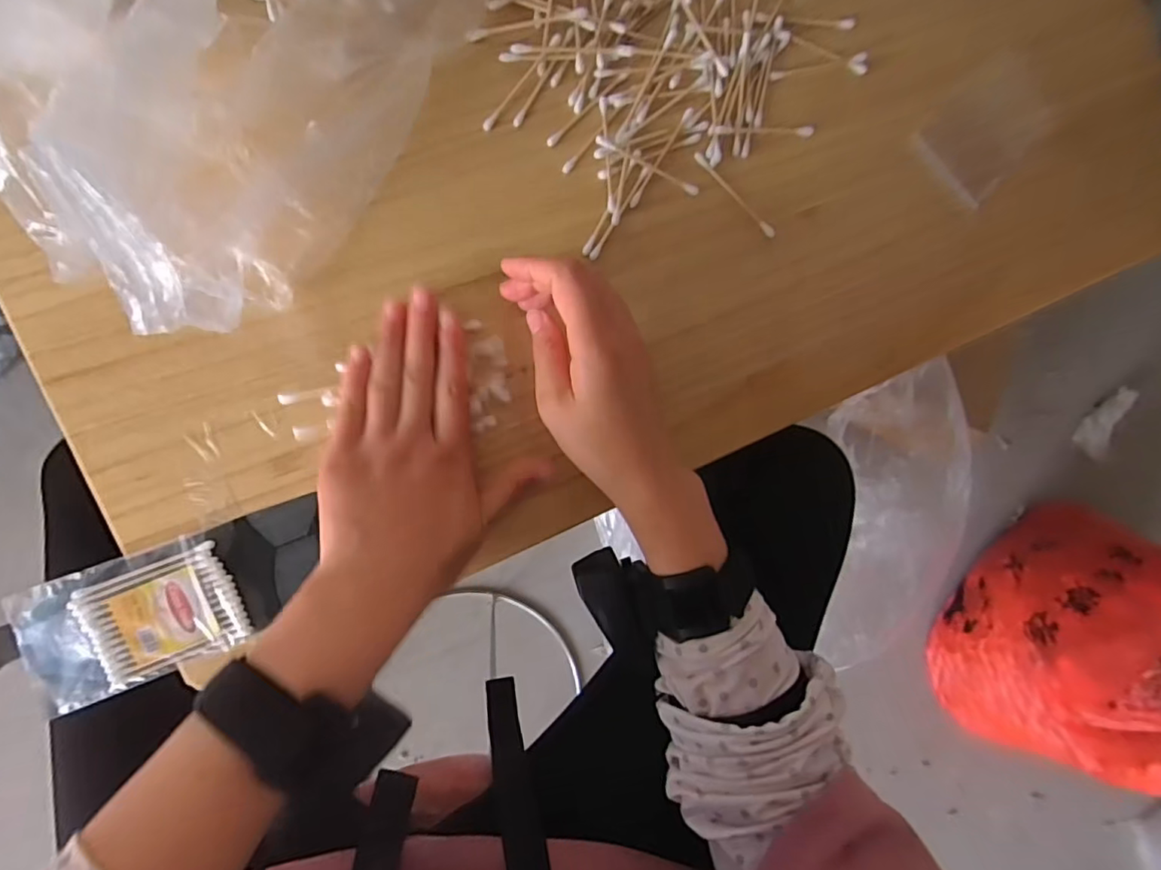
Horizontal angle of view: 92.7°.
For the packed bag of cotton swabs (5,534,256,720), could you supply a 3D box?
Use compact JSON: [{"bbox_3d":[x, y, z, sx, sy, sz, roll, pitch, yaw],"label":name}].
[{"bbox_3d":[-0.238,0.098,0.295,0.102,0.008,0.066,-19,92,-10],"label":"packed bag of cotton swabs"}]

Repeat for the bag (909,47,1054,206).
[{"bbox_3d":[0.291,-0.222,0.395,0.068,0.006,0.108,45,82,-6],"label":"bag"}]

